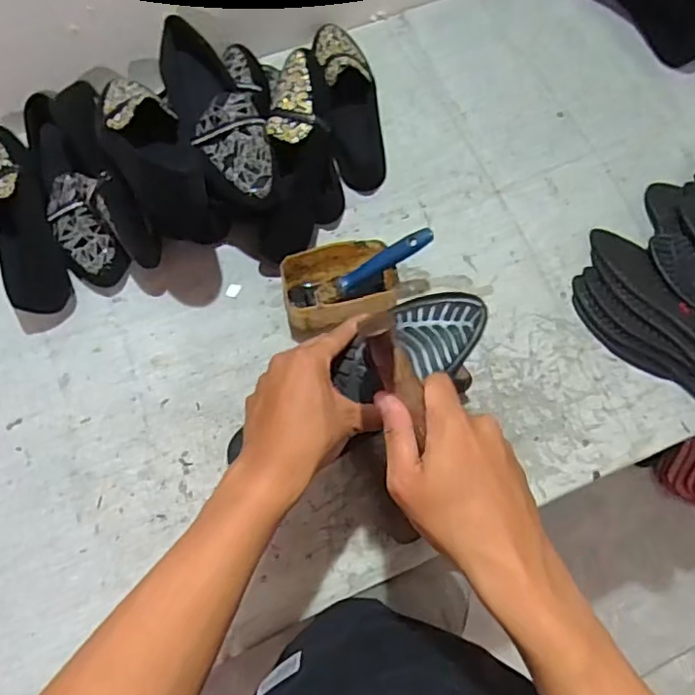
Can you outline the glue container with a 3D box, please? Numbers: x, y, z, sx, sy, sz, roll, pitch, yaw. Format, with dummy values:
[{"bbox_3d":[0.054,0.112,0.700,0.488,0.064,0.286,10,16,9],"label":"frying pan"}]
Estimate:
[{"bbox_3d":[-0.008,-0.064,0.670,0.124,0.060,0.093,-15,72,-8],"label":"glue container"}]

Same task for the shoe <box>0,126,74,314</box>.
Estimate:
[{"bbox_3d":[-0.376,-0.146,0.686,0.072,0.073,0.235,-18,72,-9],"label":"shoe"}]

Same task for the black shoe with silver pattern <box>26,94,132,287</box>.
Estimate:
[{"bbox_3d":[-0.324,-0.190,0.696,0.072,0.085,0.252,-22,73,-10],"label":"black shoe with silver pattern"}]

